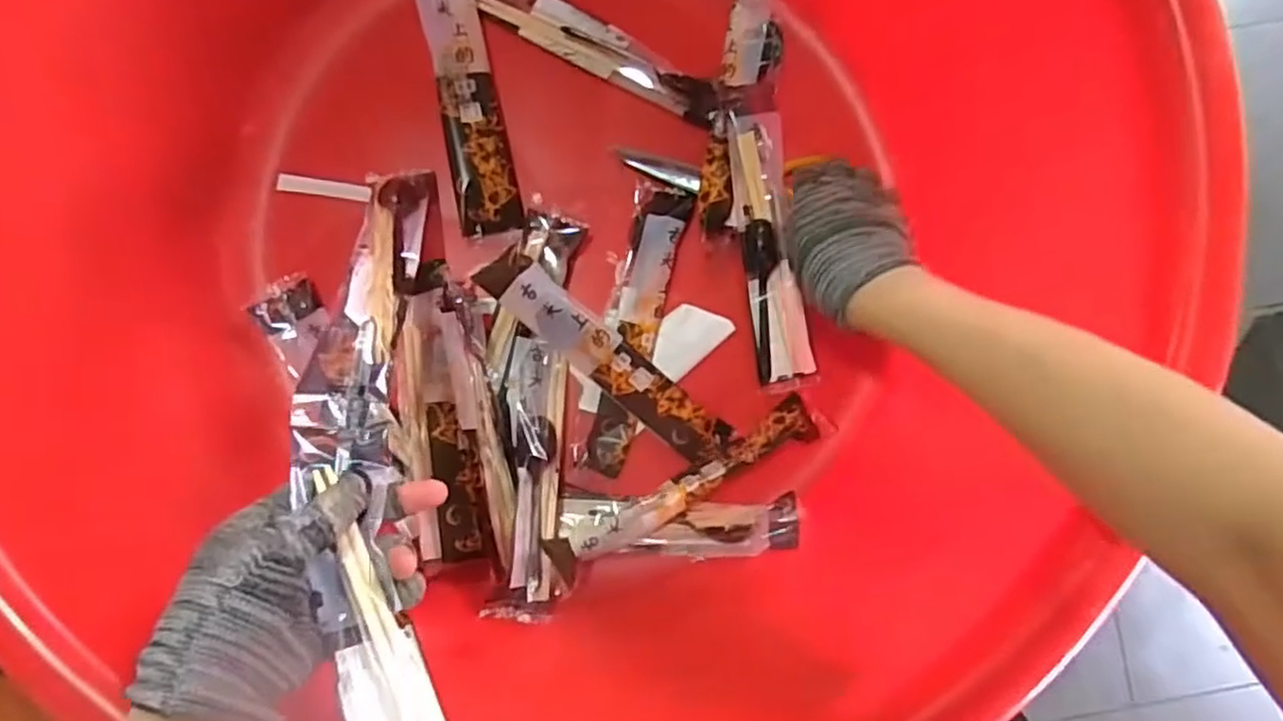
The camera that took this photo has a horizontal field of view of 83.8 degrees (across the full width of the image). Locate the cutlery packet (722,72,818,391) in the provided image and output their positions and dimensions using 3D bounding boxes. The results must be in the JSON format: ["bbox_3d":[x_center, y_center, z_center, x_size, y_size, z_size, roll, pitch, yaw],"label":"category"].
[{"bbox_3d":[0.099,-0.093,0.553,0.045,0.012,0.228,-10,98,0],"label":"cutlery packet"}]

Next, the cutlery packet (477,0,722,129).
[{"bbox_3d":[-0.040,-0.248,0.555,0.221,0.020,0.044,32,87,-3],"label":"cutlery packet"}]

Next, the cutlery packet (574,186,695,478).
[{"bbox_3d":[-0.005,-0.024,0.548,0.042,0.015,0.222,13,88,-4],"label":"cutlery packet"}]

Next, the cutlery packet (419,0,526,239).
[{"bbox_3d":[-0.133,-0.203,0.548,0.045,0.013,0.215,-11,90,-5],"label":"cutlery packet"}]

